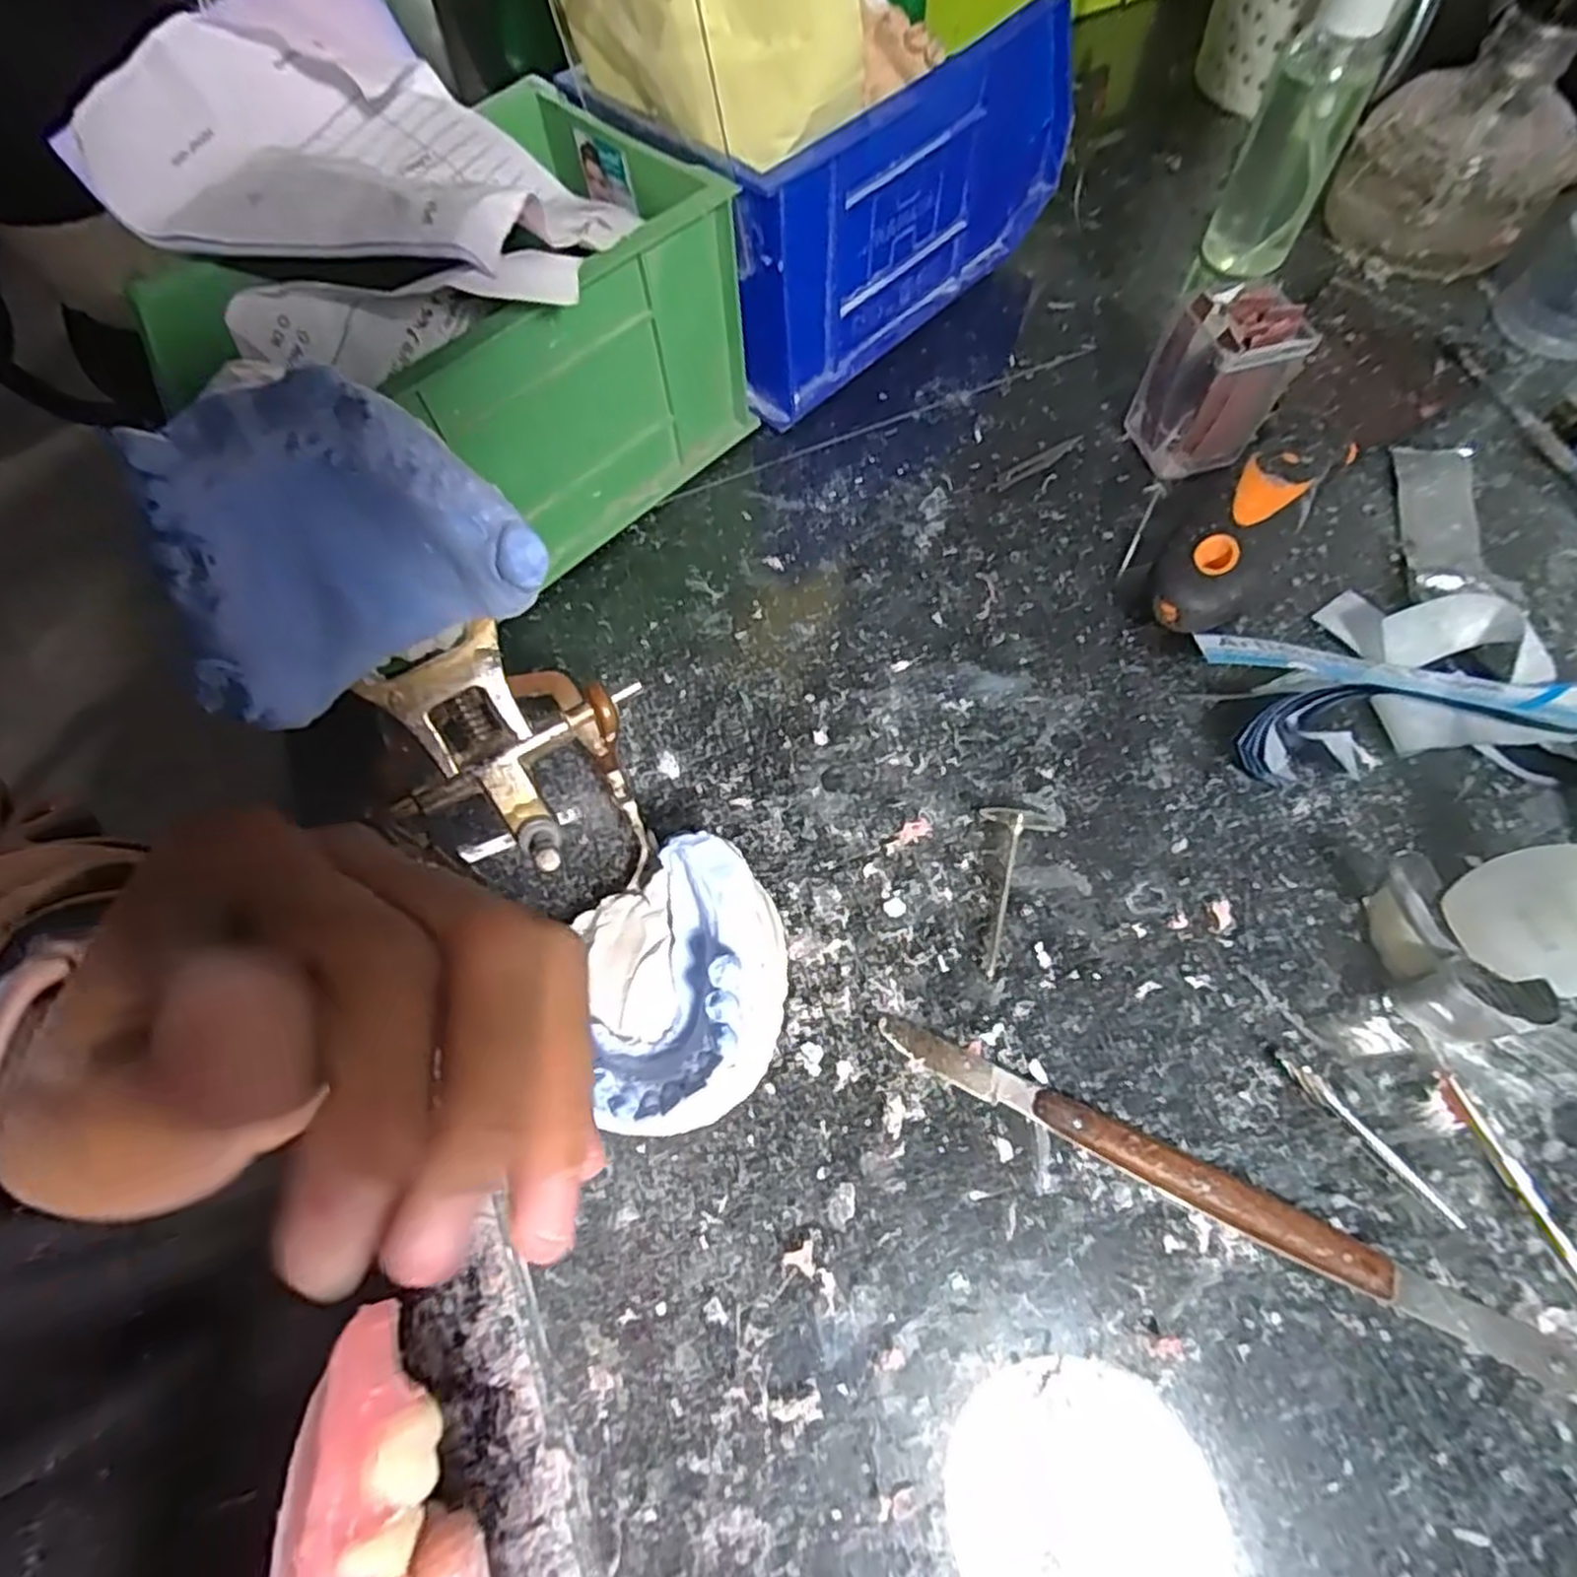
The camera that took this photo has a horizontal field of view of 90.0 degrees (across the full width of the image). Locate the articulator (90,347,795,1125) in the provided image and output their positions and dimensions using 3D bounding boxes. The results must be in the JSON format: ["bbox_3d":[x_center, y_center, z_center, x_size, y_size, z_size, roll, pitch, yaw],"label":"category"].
[{"bbox_3d":[-0.061,0.002,0.181,0.065,0.180,0.070,-36,28,-13],"label":"articulator"}]

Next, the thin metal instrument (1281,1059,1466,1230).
[{"bbox_3d":[0.146,0.087,0.197,0.005,0.004,0.049,-40,70,-14],"label":"thin metal instrument"}]

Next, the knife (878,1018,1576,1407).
[{"bbox_3d":[0.104,0.098,0.190,0.172,0.009,0.011,24,69,13],"label":"knife"}]

